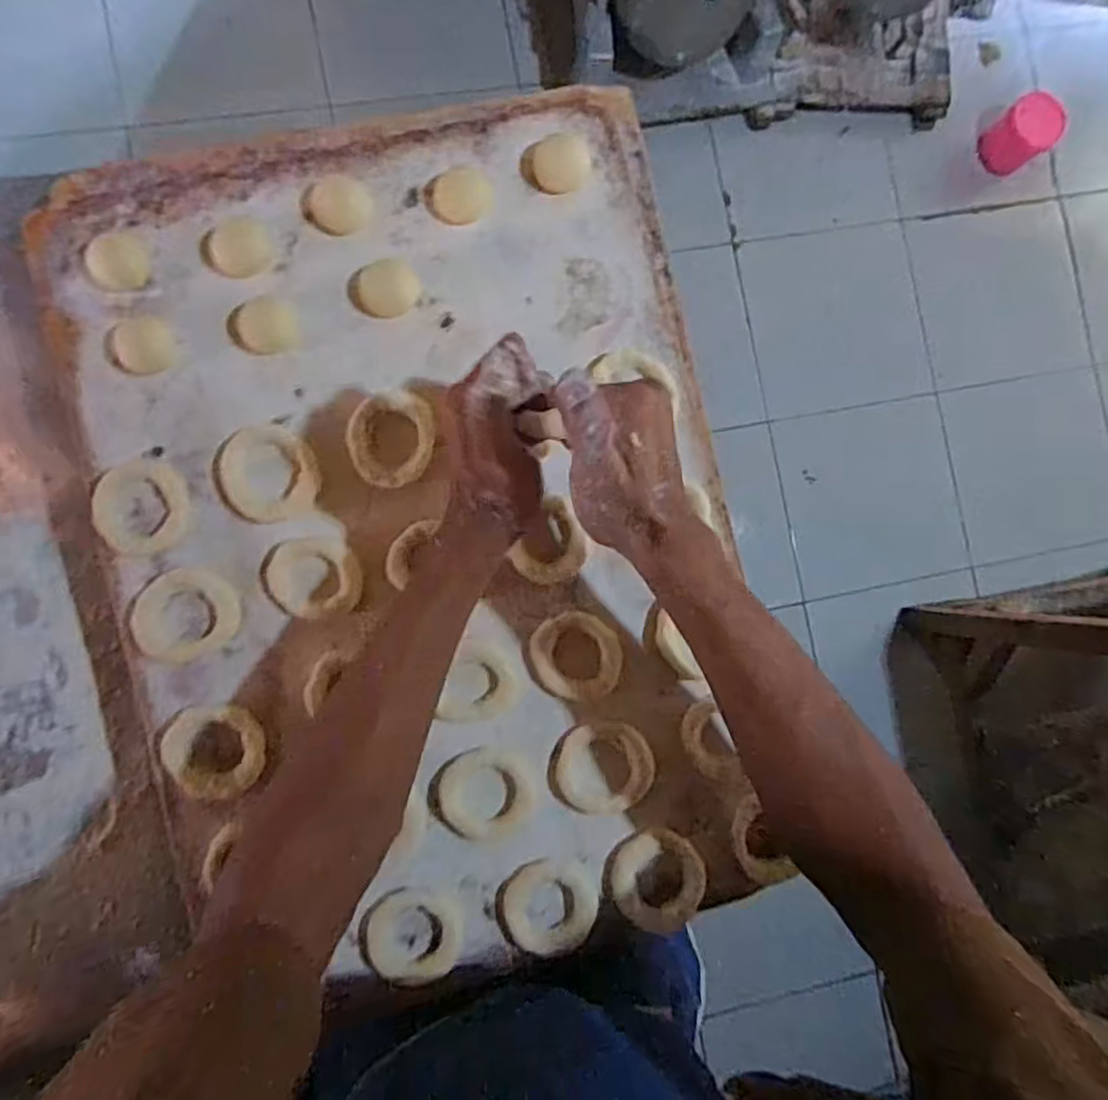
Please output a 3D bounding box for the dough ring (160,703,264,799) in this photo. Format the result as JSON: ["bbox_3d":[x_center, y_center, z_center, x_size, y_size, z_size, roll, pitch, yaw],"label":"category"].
[{"bbox_3d":[-0.222,0.132,0.462,0.063,0.010,0.057,0,88,-6],"label":"dough ring"}]

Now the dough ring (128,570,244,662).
[{"bbox_3d":[-0.241,0.043,0.462,0.065,0.009,0.059,-10,89,-7],"label":"dough ring"}]

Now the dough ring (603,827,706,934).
[{"bbox_3d":[0.070,0.224,0.481,0.071,0.013,0.061,37,84,-3],"label":"dough ring"}]

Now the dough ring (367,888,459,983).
[{"bbox_3d":[-0.093,0.254,0.468,0.060,0.014,0.054,2,87,-6],"label":"dough ring"}]

